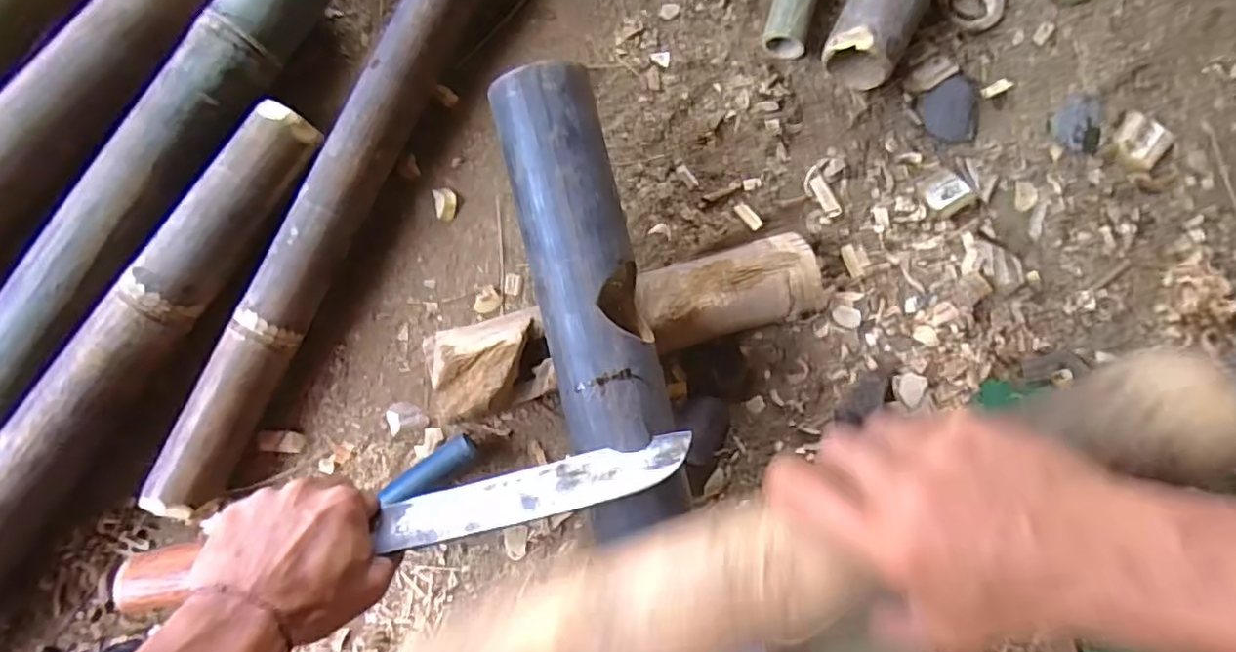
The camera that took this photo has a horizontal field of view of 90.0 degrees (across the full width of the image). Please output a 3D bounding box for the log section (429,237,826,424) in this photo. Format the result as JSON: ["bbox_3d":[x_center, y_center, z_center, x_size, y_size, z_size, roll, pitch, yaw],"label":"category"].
[{"bbox_3d":[0.008,-0.004,0.501,0.314,0.047,0.071,-17,85,-6],"label":"log section"}]

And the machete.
[{"bbox_3d":[-0.120,0.120,0.389,0.342,0.023,0.031,-11,85,-10],"label":"machete"}]

